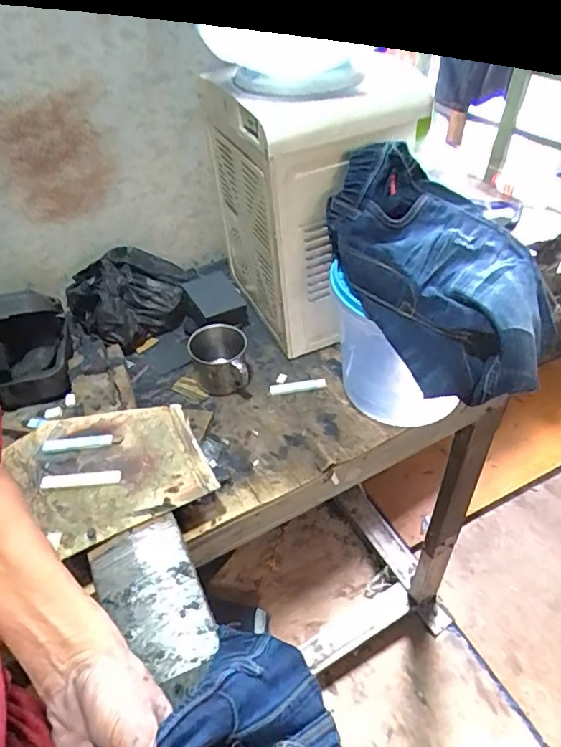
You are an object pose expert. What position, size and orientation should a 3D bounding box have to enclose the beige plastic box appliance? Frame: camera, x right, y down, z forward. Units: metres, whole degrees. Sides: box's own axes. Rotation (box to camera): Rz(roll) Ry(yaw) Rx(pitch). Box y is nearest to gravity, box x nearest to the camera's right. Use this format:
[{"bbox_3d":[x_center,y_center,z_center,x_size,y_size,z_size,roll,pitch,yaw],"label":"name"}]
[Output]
[{"bbox_3d":[0.040,-0.233,0.753,0.205,0.335,0.236,-18,48,-11],"label":"beige plastic box appliance"}]

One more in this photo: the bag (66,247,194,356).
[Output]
[{"bbox_3d":[-0.239,-0.129,0.856,0.187,0.104,0.128,-30,51,-20],"label":"bag"}]

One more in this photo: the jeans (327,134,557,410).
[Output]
[{"bbox_3d":[0.182,-0.118,0.585,0.197,0.154,0.277,-21,48,-13],"label":"jeans"}]

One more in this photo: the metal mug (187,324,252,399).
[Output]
[{"bbox_3d":[-0.087,-0.016,0.769,0.080,0.070,0.090,-12,47,-5],"label":"metal mug"}]

